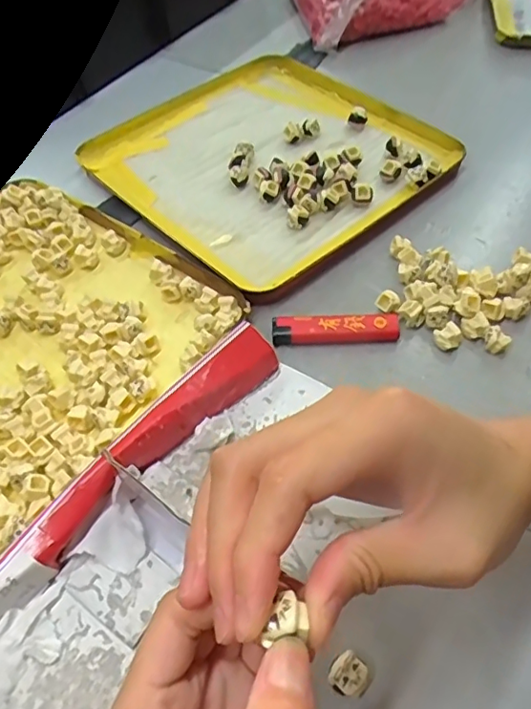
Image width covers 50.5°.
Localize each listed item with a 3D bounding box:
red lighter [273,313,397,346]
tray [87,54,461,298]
[{"bbox_3d":[0.044,-0.017,0.357,0.078,0.009,0.019,-3,54,0],"label":"red lighter"},{"bbox_3d":[0.004,-0.166,0.472,0.232,0.020,0.239,-38,61,-23],"label":"tray"}]

